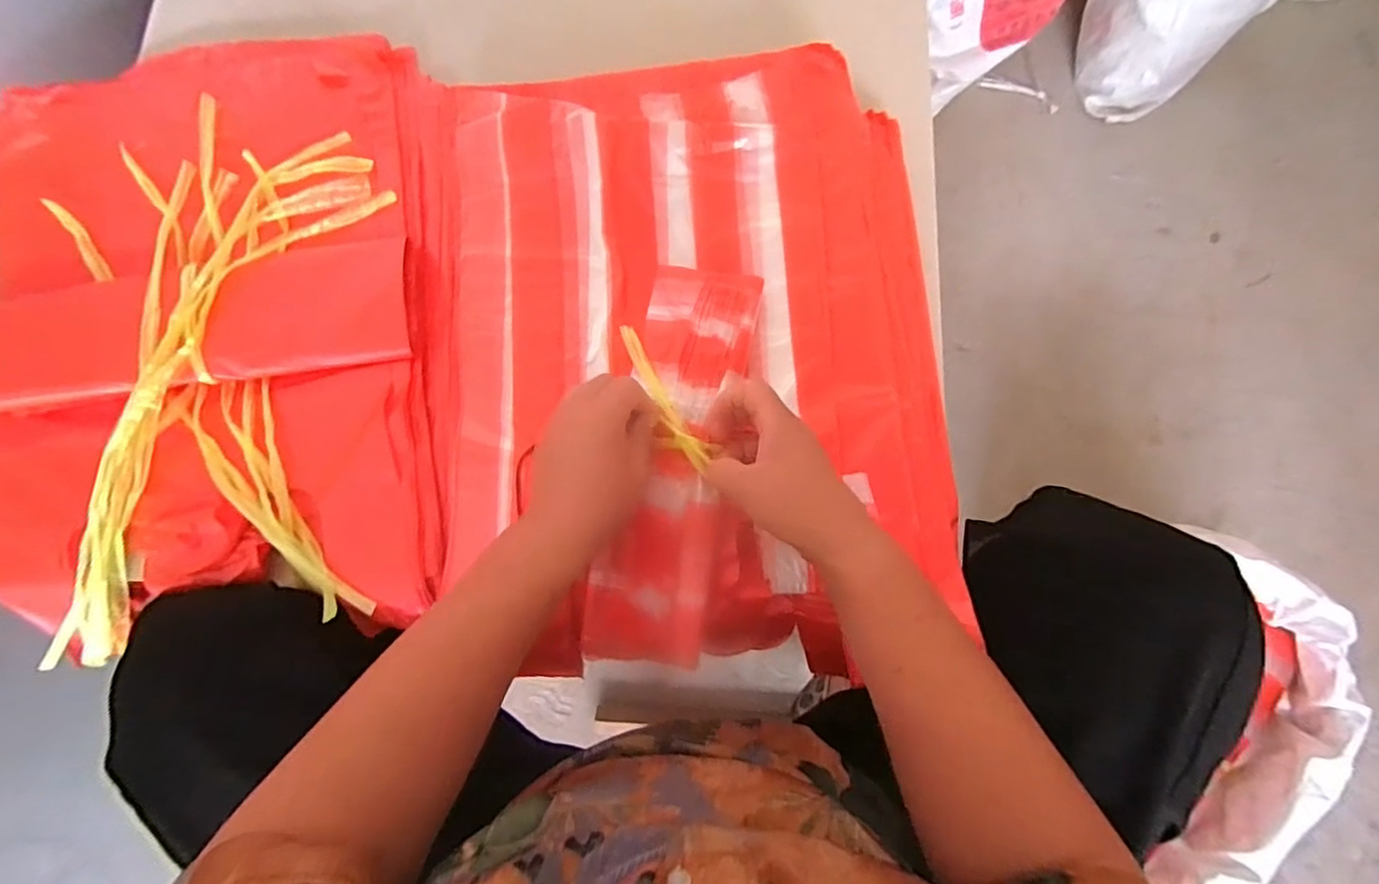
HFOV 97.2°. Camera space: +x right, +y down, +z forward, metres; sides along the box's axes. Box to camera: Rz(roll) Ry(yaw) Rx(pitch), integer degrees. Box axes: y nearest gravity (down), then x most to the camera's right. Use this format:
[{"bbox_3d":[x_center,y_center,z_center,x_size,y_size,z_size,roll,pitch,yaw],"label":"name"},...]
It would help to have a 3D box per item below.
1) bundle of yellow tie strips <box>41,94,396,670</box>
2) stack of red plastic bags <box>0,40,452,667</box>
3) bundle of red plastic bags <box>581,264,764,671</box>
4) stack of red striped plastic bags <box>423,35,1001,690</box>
[{"bbox_3d":[-0.406,-0.063,0.513,0.291,0.058,0.469,-5,81,1],"label":"bundle of yellow tie strips"},{"bbox_3d":[-0.411,-0.099,0.527,0.402,0.056,0.520,-6,78,0],"label":"stack of red plastic bags"},{"bbox_3d":[-0.012,0.011,0.469,0.089,0.031,0.303,9,80,3],"label":"bundle of red plastic bags"},{"bbox_3d":[-0.010,-0.076,0.505,0.435,0.057,0.494,-4,78,1],"label":"stack of red striped plastic bags"}]

